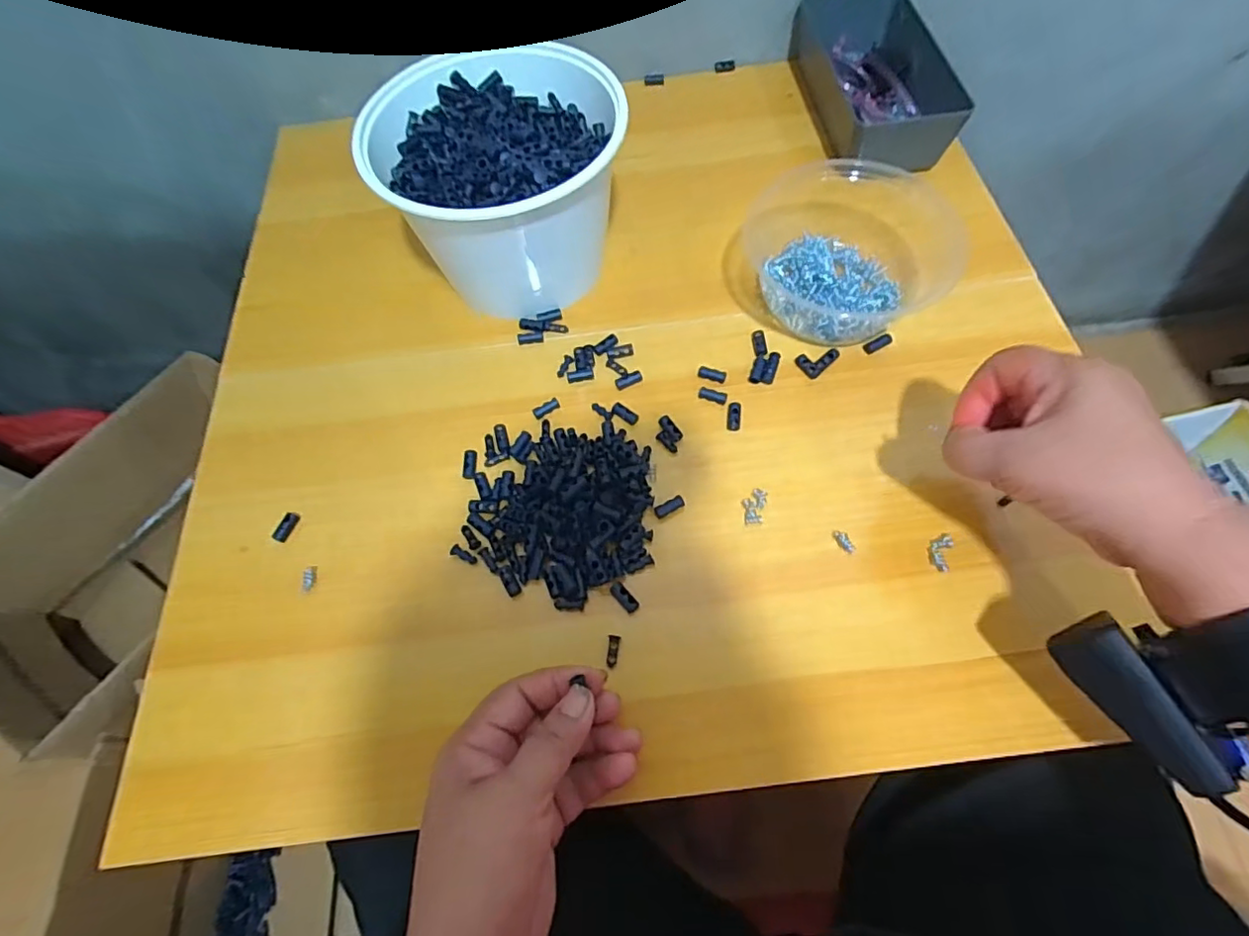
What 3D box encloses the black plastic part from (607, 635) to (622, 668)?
[{"bbox_3d":[-0.006,0.101,0.328,0.007,0.005,0.017,2,64,3],"label":"black plastic part"}]

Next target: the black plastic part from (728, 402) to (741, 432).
[{"bbox_3d":[0.072,-0.034,0.388,0.008,0.004,0.021,5,64,5],"label":"black plastic part"}]

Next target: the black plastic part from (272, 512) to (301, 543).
[{"bbox_3d":[-0.212,0.037,0.374,0.006,0.009,0.020,20,67,12],"label":"black plastic part"}]

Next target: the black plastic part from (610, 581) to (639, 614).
[{"bbox_3d":[0.000,0.074,0.339,0.008,0.008,0.019,-41,69,-16],"label":"black plastic part"}]

